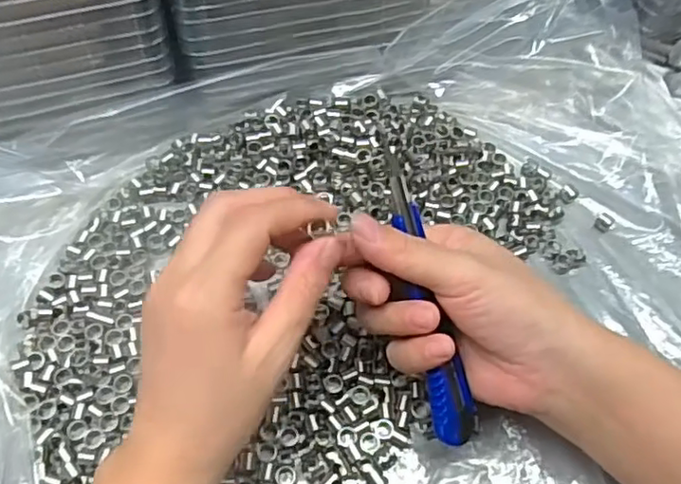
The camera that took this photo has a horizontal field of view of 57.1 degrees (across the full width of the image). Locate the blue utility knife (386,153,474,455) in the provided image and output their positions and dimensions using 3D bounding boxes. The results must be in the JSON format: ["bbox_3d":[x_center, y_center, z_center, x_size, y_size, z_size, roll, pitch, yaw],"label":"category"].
[{"bbox_3d":[0.042,0.026,0.292,0.023,0.011,0.138,-12,93,-9],"label":"blue utility knife"}]

